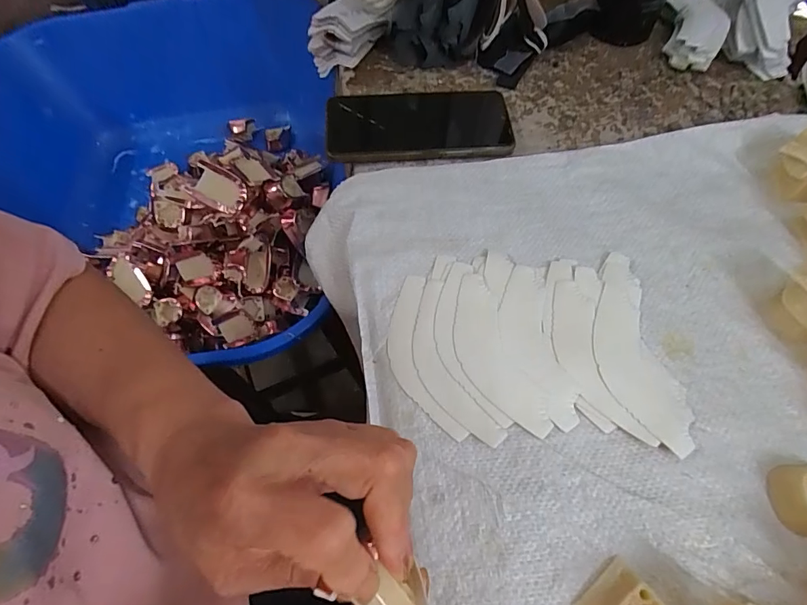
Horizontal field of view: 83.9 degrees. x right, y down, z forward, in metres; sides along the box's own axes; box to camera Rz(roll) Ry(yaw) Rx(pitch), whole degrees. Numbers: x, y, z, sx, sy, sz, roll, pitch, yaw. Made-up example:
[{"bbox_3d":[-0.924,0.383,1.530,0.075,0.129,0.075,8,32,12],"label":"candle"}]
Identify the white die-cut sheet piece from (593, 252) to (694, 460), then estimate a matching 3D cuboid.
[{"bbox_3d":[0.151,0.029,0.302,0.048,0.006,0.139,-6,61,-1],"label":"white die-cut sheet piece"}]

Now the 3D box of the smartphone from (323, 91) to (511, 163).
[{"bbox_3d":[0.013,-0.161,0.402,0.162,0.014,0.080,-5,61,-1],"label":"smartphone"}]

